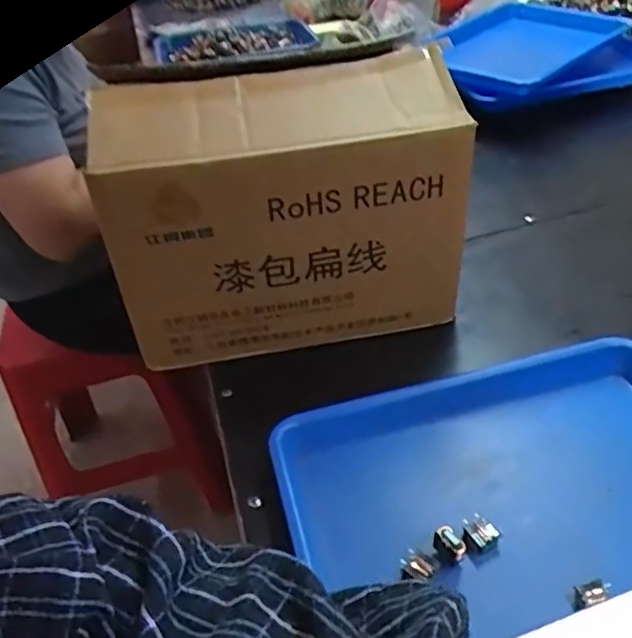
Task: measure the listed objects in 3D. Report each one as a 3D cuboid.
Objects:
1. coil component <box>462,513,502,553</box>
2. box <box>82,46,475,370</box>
[{"bbox_3d":[0.116,0.151,0.440,0.021,0.021,0.022,-24,42,-19],"label":"coil component"},{"bbox_3d":[-0.027,-0.090,0.593,0.303,0.246,0.139,-12,40,-5],"label":"box"}]

